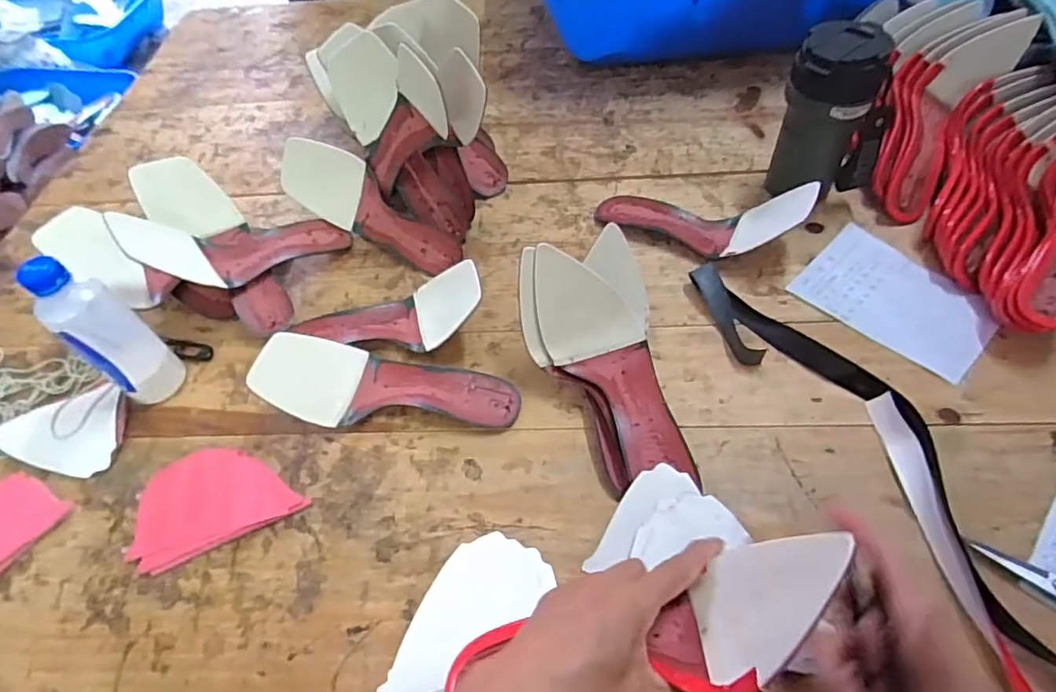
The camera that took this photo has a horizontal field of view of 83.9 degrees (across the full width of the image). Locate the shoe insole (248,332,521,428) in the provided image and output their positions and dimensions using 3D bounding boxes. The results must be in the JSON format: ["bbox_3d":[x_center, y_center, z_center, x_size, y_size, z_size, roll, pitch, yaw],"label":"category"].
[{"bbox_3d":[-0.130,0.038,0.567,0.243,0.048,0.087,8,53,-4],"label":"shoe insole"}]

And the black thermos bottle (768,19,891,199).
[{"bbox_3d":[0.332,-0.242,0.647,0.097,0.182,0.092,-16,53,-7],"label":"black thermos bottle"}]

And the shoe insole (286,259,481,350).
[{"bbox_3d":[-0.139,-0.034,0.621,0.211,0.042,0.084,-10,50,19],"label":"shoe insole"}]

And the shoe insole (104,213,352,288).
[{"bbox_3d":[-0.320,-0.110,0.663,0.236,0.034,0.096,-11,47,-37],"label":"shoe insole"}]

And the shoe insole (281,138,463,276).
[{"bbox_3d":[-0.182,-0.156,0.703,0.235,0.076,0.064,34,61,7],"label":"shoe insole"}]

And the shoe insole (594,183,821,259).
[{"bbox_3d":[0.196,-0.147,0.676,0.242,0.050,0.086,9,53,29],"label":"shoe insole"}]

